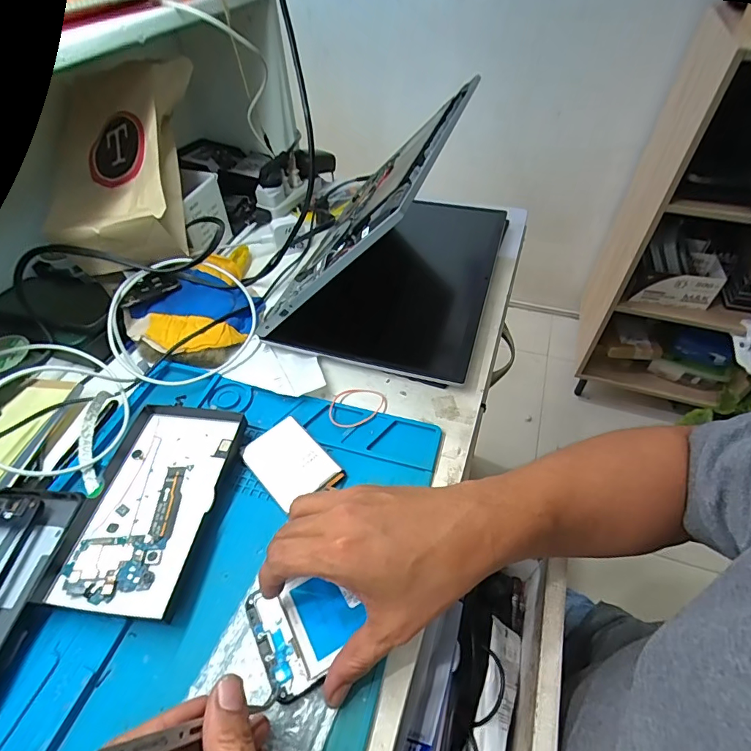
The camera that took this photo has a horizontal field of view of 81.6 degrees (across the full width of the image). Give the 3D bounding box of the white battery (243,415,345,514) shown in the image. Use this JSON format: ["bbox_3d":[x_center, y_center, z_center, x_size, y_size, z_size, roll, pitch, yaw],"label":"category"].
[{"bbox_3d":[-0.077,0.078,0.397,0.061,0.007,0.085,-35,56,-26],"label":"white battery"}]

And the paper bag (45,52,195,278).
[{"bbox_3d":[-0.297,-0.262,0.527,0.151,0.081,0.263,2,80,-1],"label":"paper bag"}]

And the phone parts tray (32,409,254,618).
[{"bbox_3d":[-0.189,0.103,0.370,0.107,0.016,0.177,4,49,5],"label":"phone parts tray"}]

